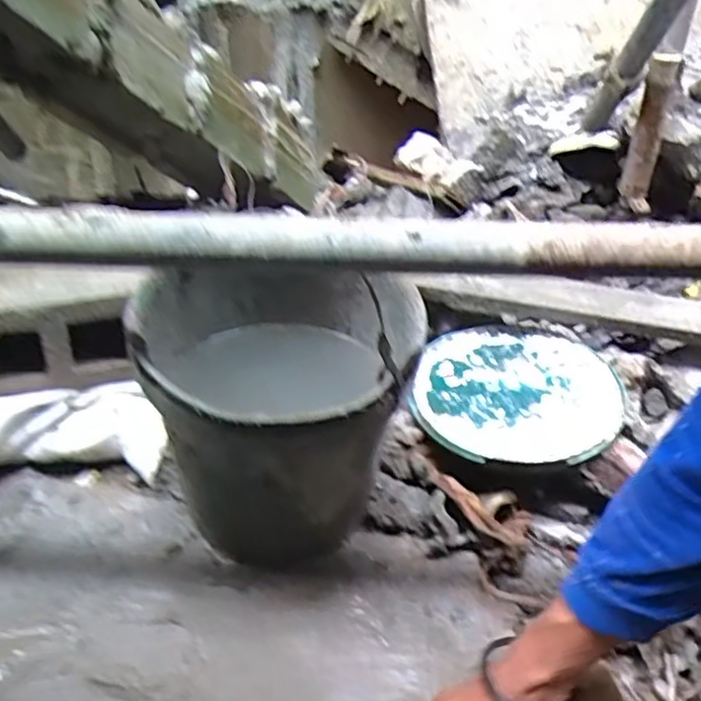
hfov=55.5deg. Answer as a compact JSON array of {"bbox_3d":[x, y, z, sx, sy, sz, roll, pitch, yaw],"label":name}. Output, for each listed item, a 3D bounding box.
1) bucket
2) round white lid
[{"bbox_3d":[-0.088,0.092,0.829,0.309,0.333,0.334,1,34,-1],"label":"bucket"},{"bbox_3d":[0.244,0.059,0.998,0.292,0.046,0.283,1,34,-1],"label":"round white lid"}]

